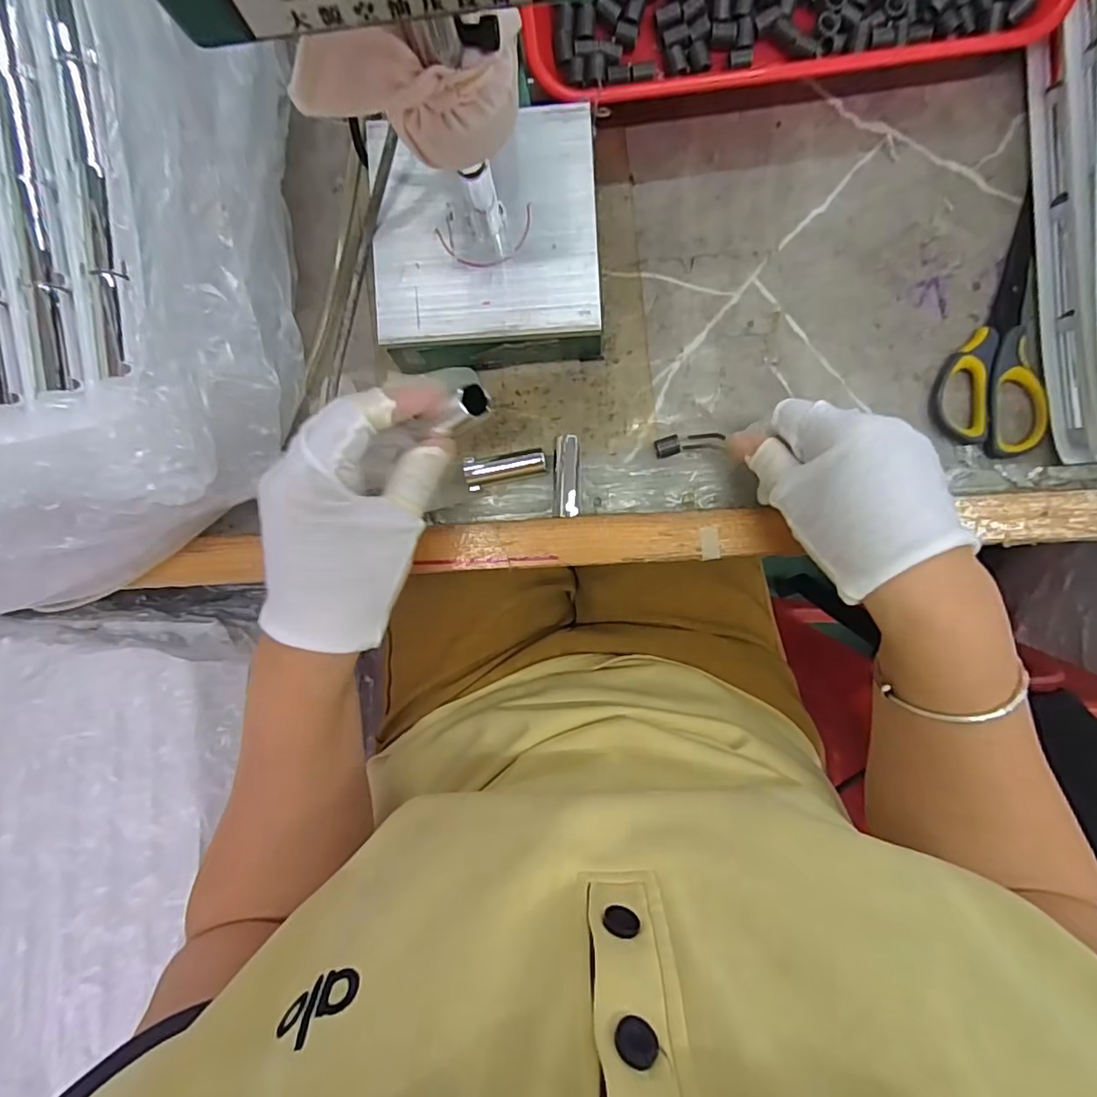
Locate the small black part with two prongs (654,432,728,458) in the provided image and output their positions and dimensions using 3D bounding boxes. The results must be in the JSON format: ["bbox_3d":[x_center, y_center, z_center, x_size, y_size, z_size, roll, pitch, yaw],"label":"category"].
[{"bbox_3d":[0.085,-0.063,0.348,0.041,0.014,0.012,-4,92,23],"label":"small black part with two prongs"}]

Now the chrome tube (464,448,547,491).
[{"bbox_3d":[-0.026,-0.049,0.351,0.048,0.018,0.019,-10,92,2],"label":"chrome tube"}]

